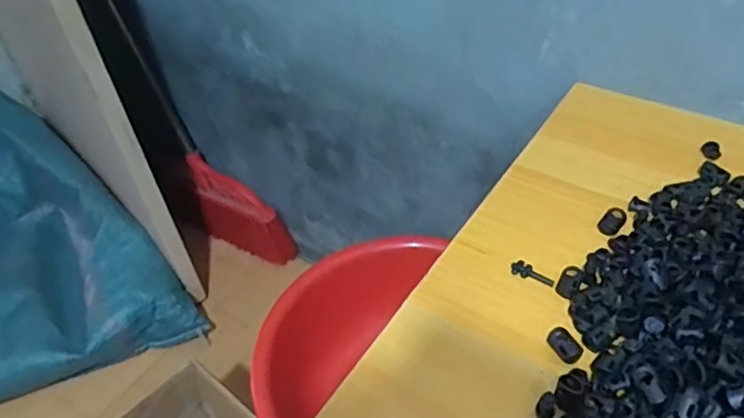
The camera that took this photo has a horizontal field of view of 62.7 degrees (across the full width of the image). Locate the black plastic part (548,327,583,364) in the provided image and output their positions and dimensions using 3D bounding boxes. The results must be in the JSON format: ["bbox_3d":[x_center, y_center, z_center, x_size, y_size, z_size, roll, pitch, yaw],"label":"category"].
[{"bbox_3d":[0.112,0.079,0.355,0.014,0.006,0.021,-21,46,-15],"label":"black plastic part"}]

